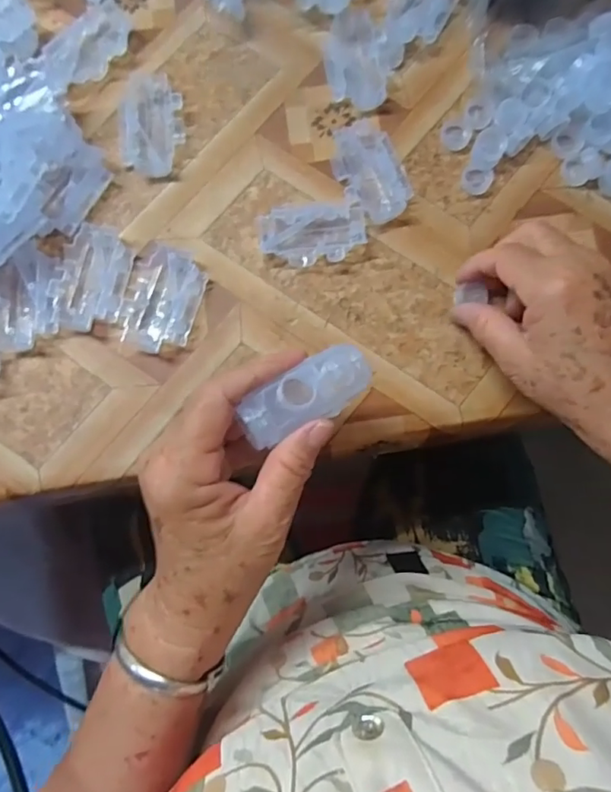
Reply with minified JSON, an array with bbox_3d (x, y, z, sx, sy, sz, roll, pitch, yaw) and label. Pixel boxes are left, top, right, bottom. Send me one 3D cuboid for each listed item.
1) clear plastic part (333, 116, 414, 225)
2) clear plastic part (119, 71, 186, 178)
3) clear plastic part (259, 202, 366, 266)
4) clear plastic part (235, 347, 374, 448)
[{"bbox_3d":[0.044,-0.155,0.357,0.045,0.012,0.074,-18,82,-5],"label":"clear plastic part"},{"bbox_3d":[-0.106,-0.187,0.361,0.042,0.011,0.074,-2,81,-2],"label":"clear plastic part"},{"bbox_3d":[0.005,-0.107,0.348,0.069,0.014,0.042,-4,81,-3],"label":"clear plastic part"},{"bbox_3d":[0.001,-0.002,0.257,0.070,0.018,0.030,-30,83,-17],"label":"clear plastic part"}]

